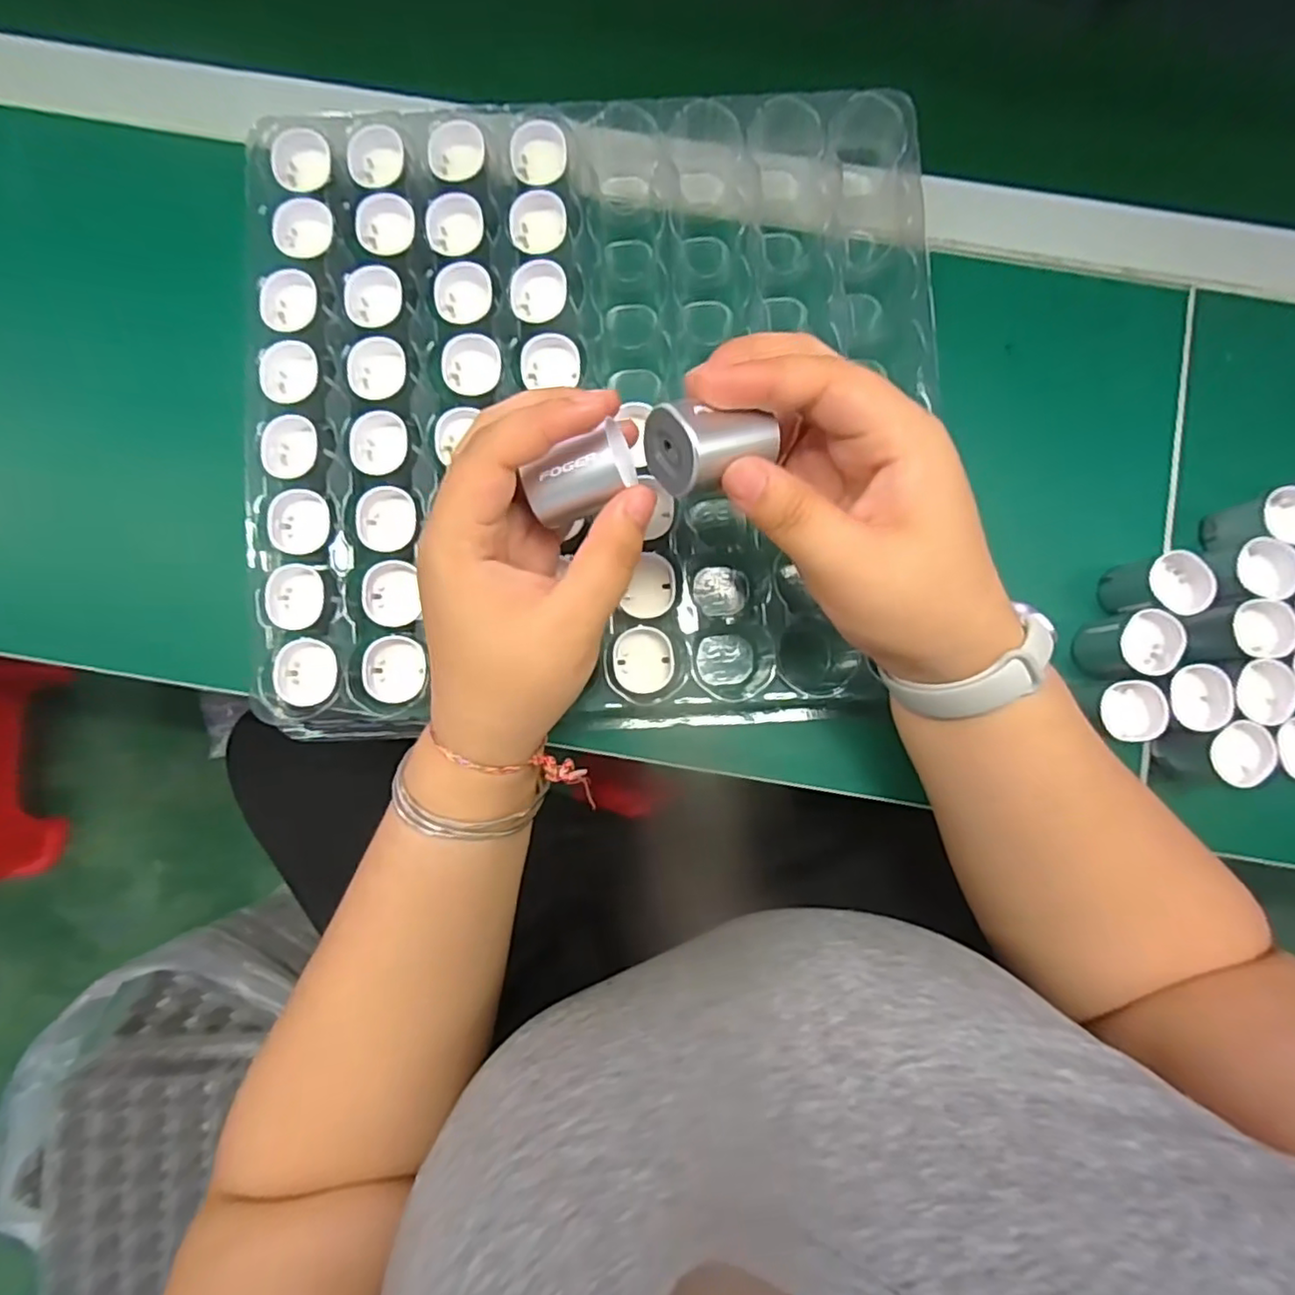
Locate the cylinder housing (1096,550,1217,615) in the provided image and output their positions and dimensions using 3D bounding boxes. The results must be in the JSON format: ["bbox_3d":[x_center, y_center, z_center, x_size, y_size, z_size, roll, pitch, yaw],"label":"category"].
[{"bbox_3d":[0.249,-0.030,0.319,0.031,0.034,0.029,0,86,-1],"label":"cylinder housing"}]

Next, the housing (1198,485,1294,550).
[{"bbox_3d":[0.305,-0.060,0.321,0.031,0.034,0.028,-16,86,-2],"label":"housing"}]

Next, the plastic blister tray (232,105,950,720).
[{"bbox_3d":[-0.023,-0.113,0.326,0.324,0.046,0.297,-2,86,-1],"label":"plastic blister tray"}]

